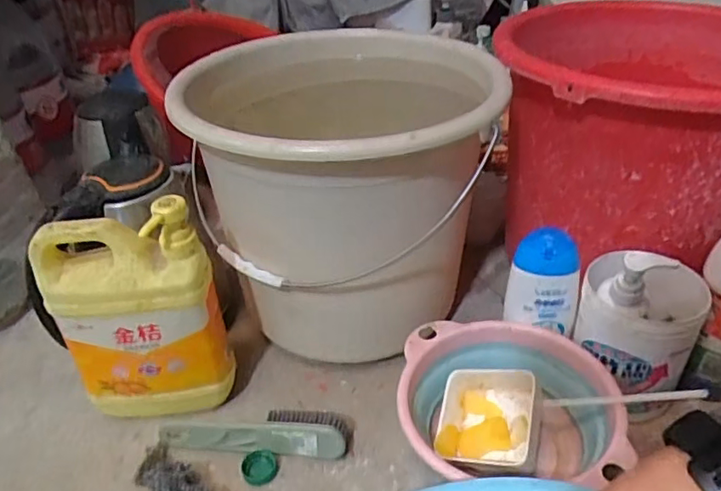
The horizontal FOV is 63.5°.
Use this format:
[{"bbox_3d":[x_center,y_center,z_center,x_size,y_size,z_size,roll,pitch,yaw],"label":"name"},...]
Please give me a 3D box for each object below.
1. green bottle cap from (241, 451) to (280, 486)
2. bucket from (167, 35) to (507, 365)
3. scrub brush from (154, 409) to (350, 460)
[{"bbox_3d":[-0.094,0.206,0.541,0.031,0.010,0.030,-3,35,2],"label":"green bottle cap"},{"bbox_3d":[-0.011,-0.088,0.656,0.314,0.265,0.326,-3,35,2],"label":"bucket"},{"bbox_3d":[-0.103,0.174,0.560,0.180,0.034,0.040,0,35,7],"label":"scrub brush"}]

